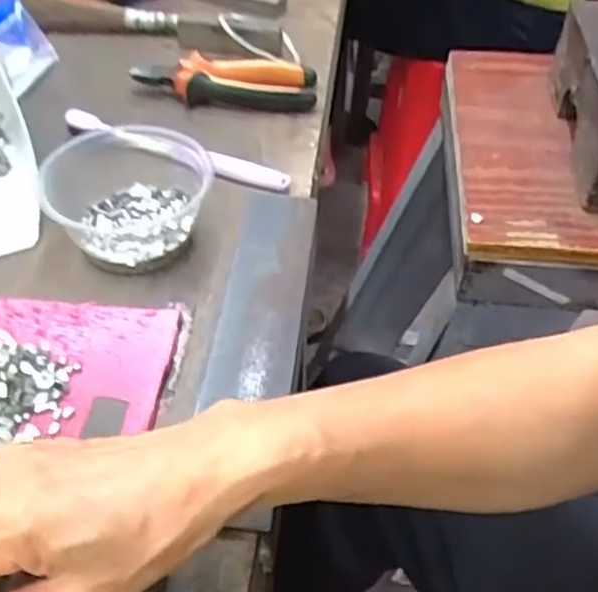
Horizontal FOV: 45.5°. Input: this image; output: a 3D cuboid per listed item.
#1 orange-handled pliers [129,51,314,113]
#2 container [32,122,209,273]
[{"bbox_3d":[-0.060,-0.185,0.605,0.148,0.023,0.062,8,46,7],"label":"orange-handled pliers"},{"bbox_3d":[-0.113,-0.071,0.475,0.107,0.050,0.103,0,45,0],"label":"container"}]

